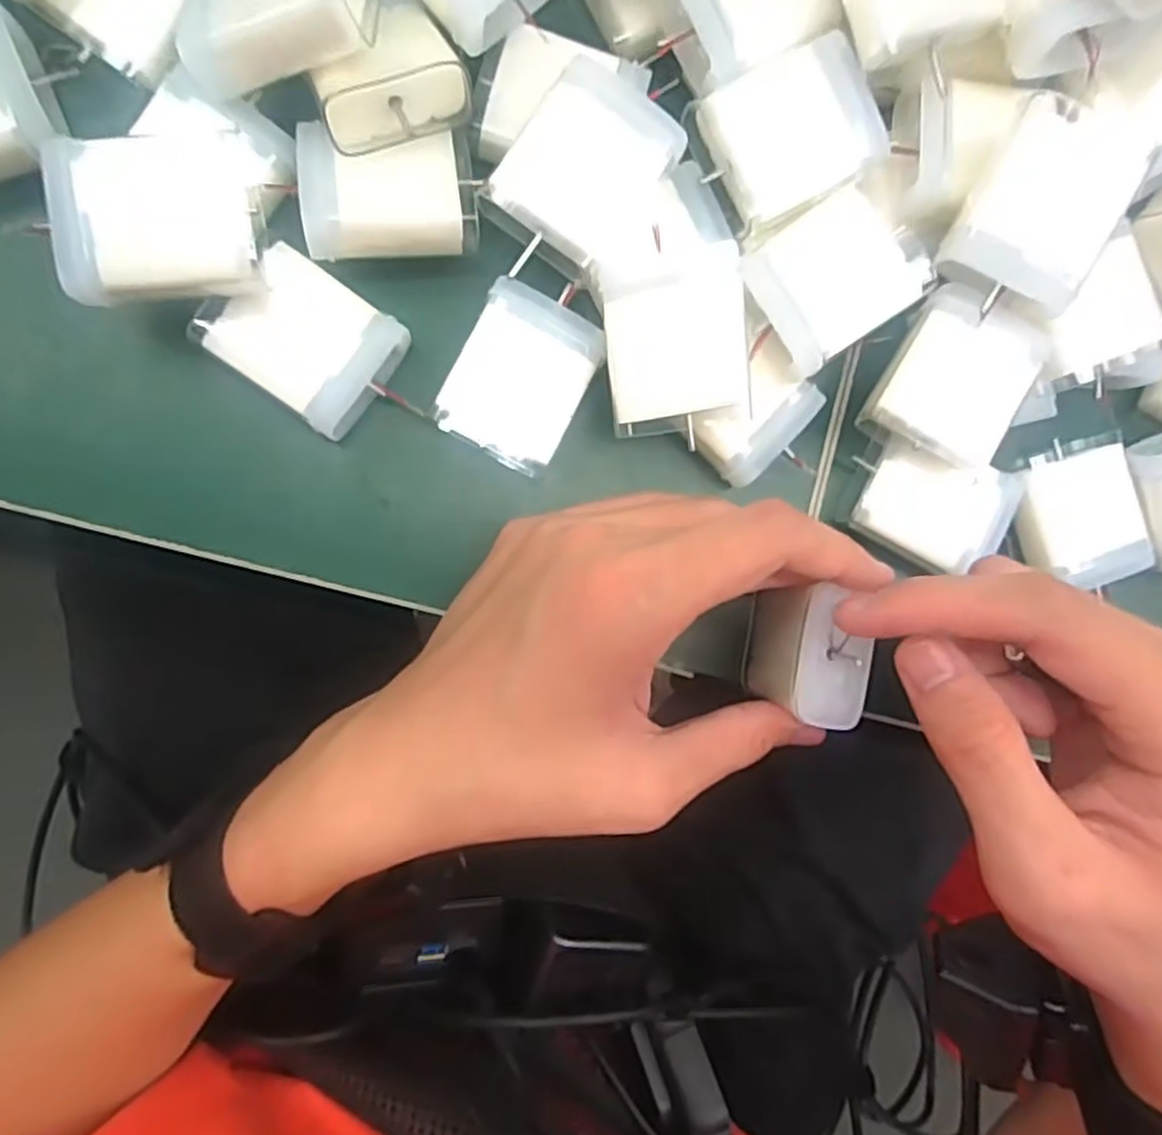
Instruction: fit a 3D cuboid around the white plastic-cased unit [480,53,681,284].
[{"bbox_3d":[0.001,-0.119,0.228,0.040,0.021,0.050,35,84,-6],"label":"white plastic-cased unit"}]

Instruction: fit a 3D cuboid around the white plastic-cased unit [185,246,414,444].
[{"bbox_3d":[-0.084,-0.069,0.237,0.052,0.022,0.040,36,84,-6],"label":"white plastic-cased unit"}]

